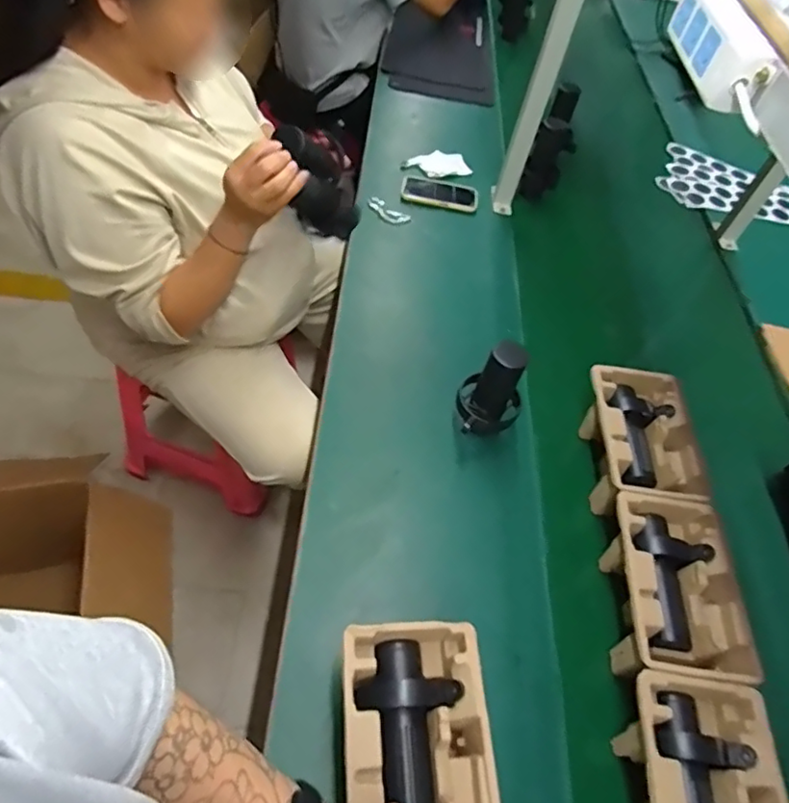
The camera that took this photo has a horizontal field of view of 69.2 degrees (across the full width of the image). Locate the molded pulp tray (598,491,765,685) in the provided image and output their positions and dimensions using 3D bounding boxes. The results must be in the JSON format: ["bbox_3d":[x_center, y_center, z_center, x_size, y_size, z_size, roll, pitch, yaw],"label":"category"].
[{"bbox_3d":[0.364,0.252,0.756,0.161,0.102,0.235,5,49,-1],"label":"molded pulp tray"}]

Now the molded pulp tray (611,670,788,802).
[{"bbox_3d":[0.334,0.435,0.623,0.157,0.104,0.239,8,49,1],"label":"molded pulp tray"}]

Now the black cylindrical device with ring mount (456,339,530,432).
[{"bbox_3d":[0.147,-0.013,0.864,0.094,0.177,0.092,3,49,-3],"label":"black cylindrical device with ring mount"}]

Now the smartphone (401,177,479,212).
[{"bbox_3d":[0.105,-0.475,1.313,0.175,0.020,0.081,7,49,0],"label":"smartphone"}]

